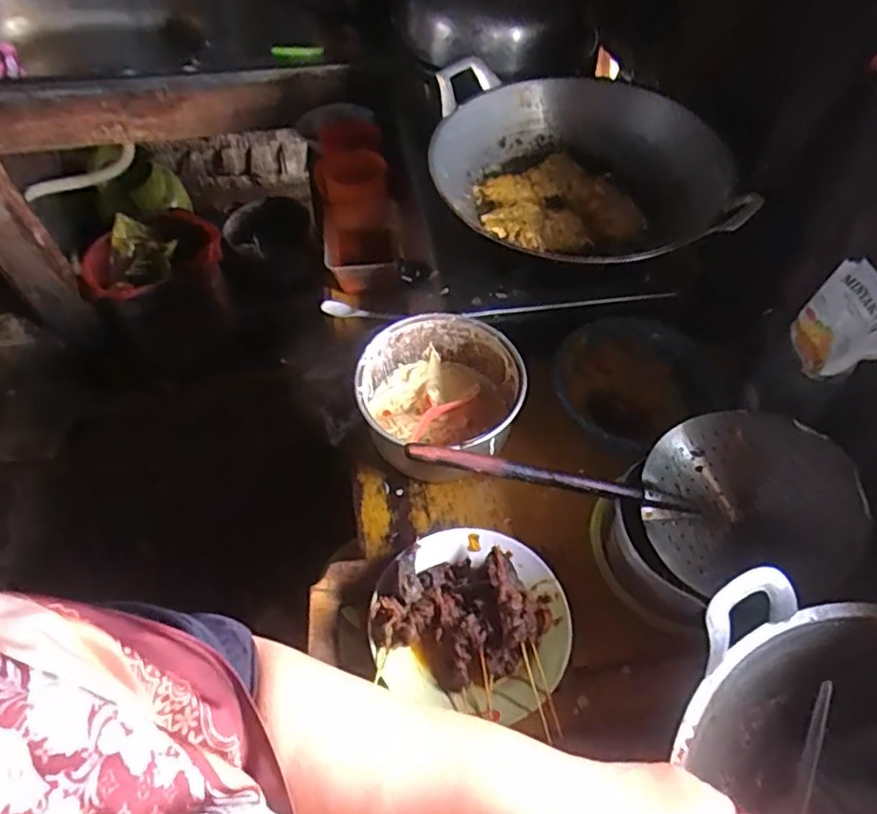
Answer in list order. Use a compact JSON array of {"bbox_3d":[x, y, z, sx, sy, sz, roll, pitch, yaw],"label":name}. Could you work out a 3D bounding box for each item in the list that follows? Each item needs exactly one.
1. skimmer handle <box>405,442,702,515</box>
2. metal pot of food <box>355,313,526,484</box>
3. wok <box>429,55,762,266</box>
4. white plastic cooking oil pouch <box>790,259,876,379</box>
[{"bbox_3d":[0.124,0.076,0.658,0.316,0.021,0.024,12,56,-9],"label":"skimmer handle"},{"bbox_3d":[0.004,-0.012,0.808,0.192,0.124,0.190,1,57,-1],"label":"metal pot of food"},{"bbox_3d":[0.179,-0.332,0.872,0.368,0.114,0.391,-3,57,-3],"label":"wok"},{"bbox_3d":[0.430,-0.083,0.666,0.012,0.115,0.119,12,54,-17],"label":"white plastic cooking oil pouch"}]

